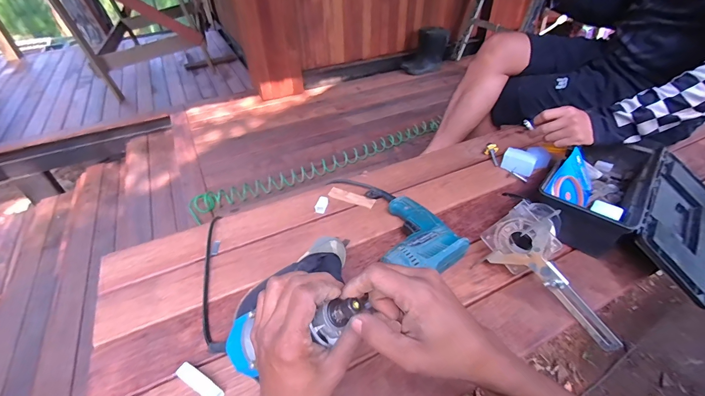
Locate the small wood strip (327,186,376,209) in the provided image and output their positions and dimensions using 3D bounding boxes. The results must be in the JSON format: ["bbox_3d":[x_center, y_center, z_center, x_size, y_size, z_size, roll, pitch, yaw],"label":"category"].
[{"bbox_3d":[0.000,-0.001,0.692,0.098,0.005,0.027,18,54,15],"label":"small wood strip"}]

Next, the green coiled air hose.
[{"bbox_3d":[-0.098,-0.174,1.477,1.213,0.058,0.126,-22,46,-23],"label":"green coiled air hose"}]

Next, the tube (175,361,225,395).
[{"bbox_3d":[-0.192,0.233,0.414,0.069,0.016,0.019,20,45,22],"label":"tube"}]

